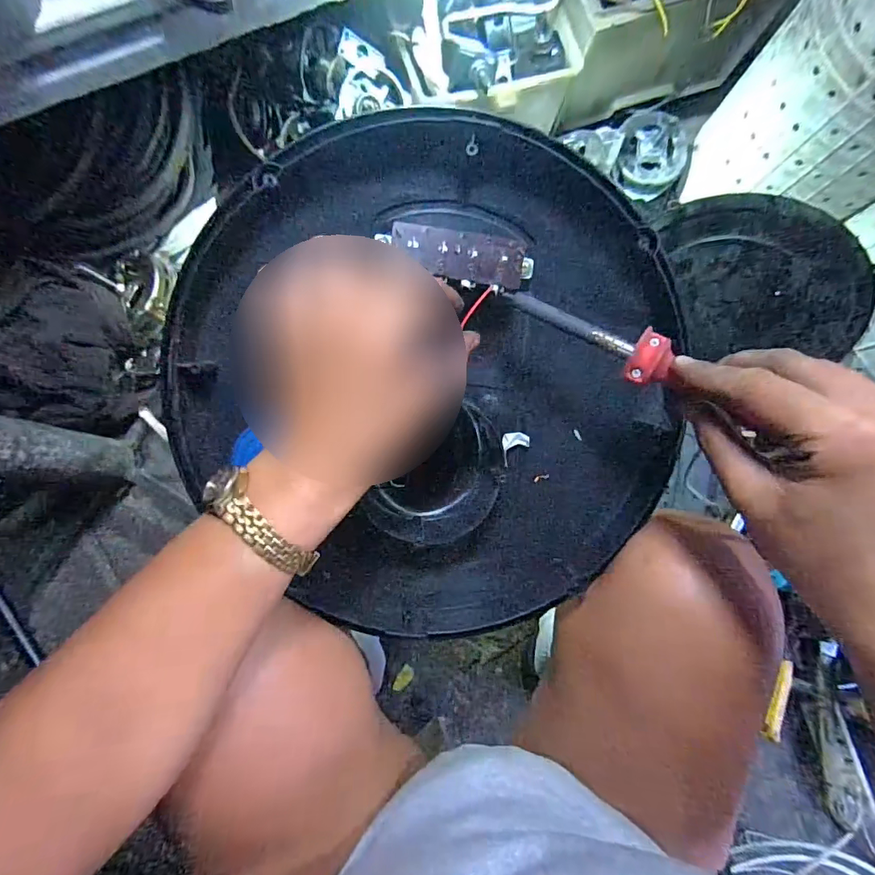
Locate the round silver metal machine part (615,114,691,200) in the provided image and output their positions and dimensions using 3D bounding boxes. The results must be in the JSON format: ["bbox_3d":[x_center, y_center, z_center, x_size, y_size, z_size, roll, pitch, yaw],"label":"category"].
[{"bbox_3d":[0.322,-0.427,0.730,0.112,0.051,0.114,23,82,-1],"label":"round silver metal machine part"}]

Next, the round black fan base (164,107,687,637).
[{"bbox_3d":[-0.001,-0.032,0.314,0.309,0.048,0.315,-1,101,-5],"label":"round black fan base"}]

